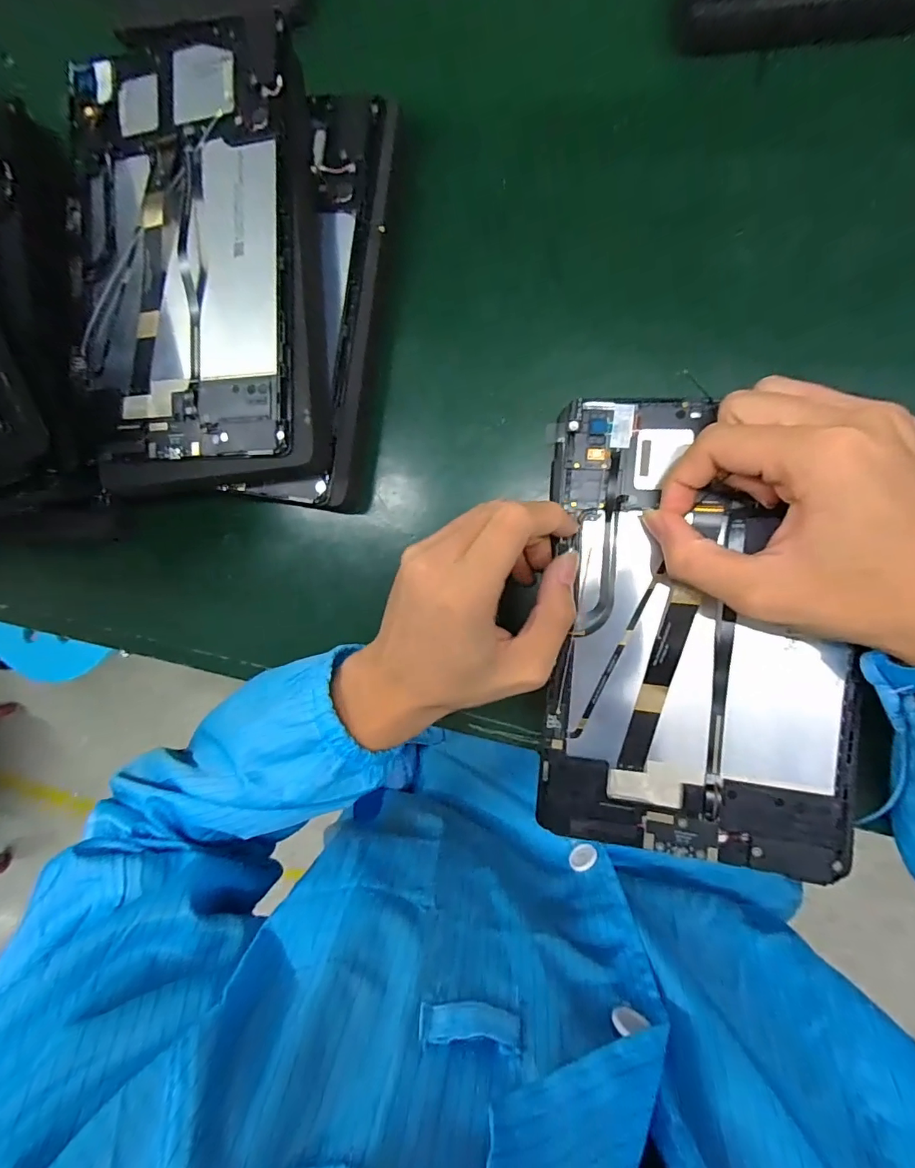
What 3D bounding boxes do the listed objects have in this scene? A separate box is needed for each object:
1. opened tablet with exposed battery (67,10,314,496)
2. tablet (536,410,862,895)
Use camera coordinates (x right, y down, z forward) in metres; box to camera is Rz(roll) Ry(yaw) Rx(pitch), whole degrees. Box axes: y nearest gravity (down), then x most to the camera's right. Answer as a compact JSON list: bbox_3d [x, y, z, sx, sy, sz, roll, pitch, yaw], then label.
[{"bbox_3d":[-0.161,-0.190,0.288,0.156,0.013,0.252,1,93,12],"label":"opened tablet with exposed battery"},{"bbox_3d":[0.123,0.023,0.255,0.146,0.013,0.236,2,90,10],"label":"tablet"}]

